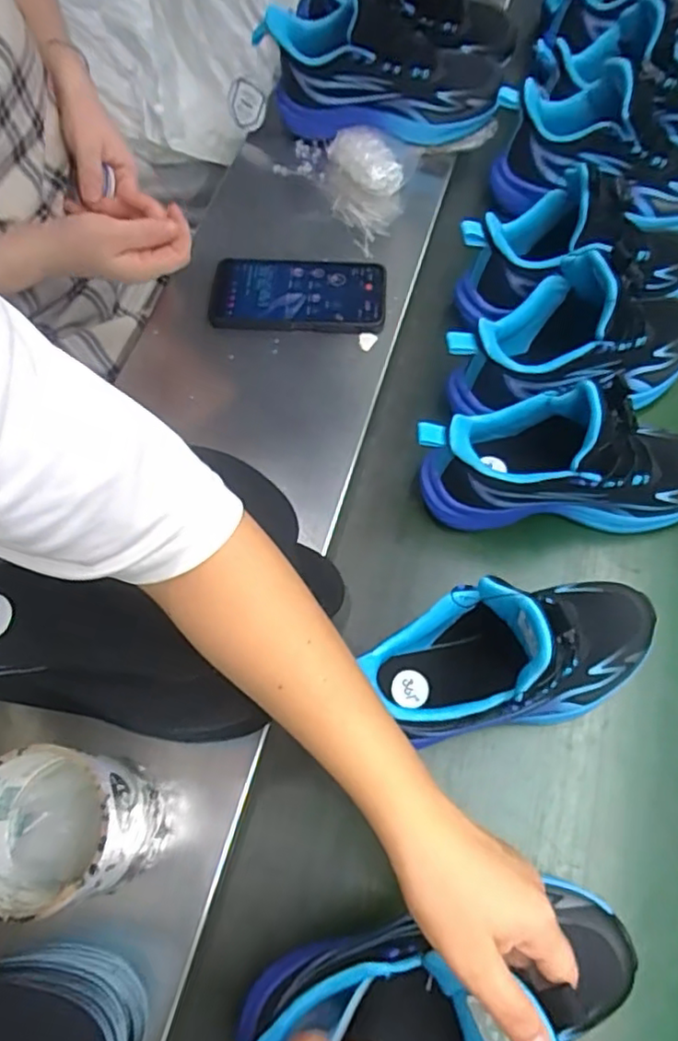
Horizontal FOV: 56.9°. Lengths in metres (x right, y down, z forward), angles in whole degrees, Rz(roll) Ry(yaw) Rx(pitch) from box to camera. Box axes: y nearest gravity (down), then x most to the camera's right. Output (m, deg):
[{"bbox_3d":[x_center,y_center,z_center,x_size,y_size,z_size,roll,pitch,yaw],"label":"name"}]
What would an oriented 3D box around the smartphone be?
[{"bbox_3d":[-0.039,-0.217,0.603,0.165,0.016,0.082,2,68,0],"label":"smartphone"}]

